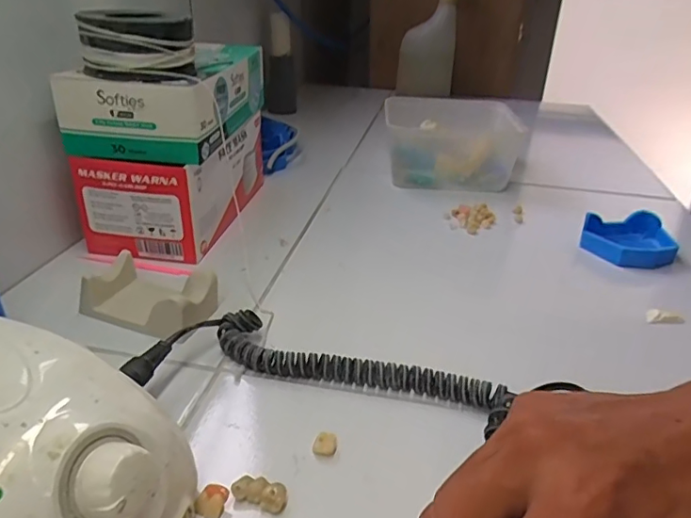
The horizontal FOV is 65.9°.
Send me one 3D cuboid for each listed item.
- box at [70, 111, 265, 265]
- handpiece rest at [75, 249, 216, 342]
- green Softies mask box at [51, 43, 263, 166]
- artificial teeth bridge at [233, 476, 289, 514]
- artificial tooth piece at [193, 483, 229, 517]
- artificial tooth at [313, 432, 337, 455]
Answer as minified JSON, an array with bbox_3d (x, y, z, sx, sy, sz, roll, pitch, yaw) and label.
[{"bbox_3d":[-0.154,-0.079,0.512,0.105,0.084,0.186,6,29,7],"label":"box"},{"bbox_3d":[-0.137,0.024,0.379,0.092,0.029,0.048,16,31,24],"label":"handpiece rest"},{"bbox_3d":[-0.151,-0.146,0.477,0.109,0.061,0.184,4,29,4],"label":"green Softies mask box"},{"bbox_3d":[-0.041,0.113,0.259,0.026,0.007,0.013,10,29,14],"label":"artificial teeth bridge"},{"bbox_3d":[-0.063,0.115,0.254,0.012,0.010,0.013,14,31,21],"label":"artificial tooth piece"},{"bbox_3d":[-0.011,0.098,0.285,0.013,0.008,0.010,1,29,-3],"label":"artificial tooth"}]

